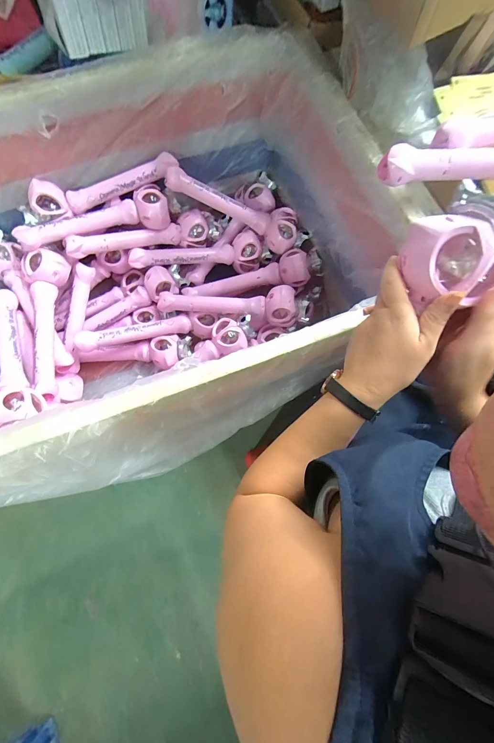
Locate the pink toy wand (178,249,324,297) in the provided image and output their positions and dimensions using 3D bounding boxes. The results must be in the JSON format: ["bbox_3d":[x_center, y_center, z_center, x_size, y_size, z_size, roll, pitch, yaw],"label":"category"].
[{"bbox_3d":[0.011,-0.240,0.780,0.347,0.072,0.079,-10,73,13],"label":"pink toy wand"}]

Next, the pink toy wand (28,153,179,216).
[{"bbox_3d":[-0.311,-0.417,0.678,0.318,0.050,0.053,-20,74,-7],"label":"pink toy wand"}]

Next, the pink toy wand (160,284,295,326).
[{"bbox_3d":[-0.045,-0.172,0.731,0.332,0.079,0.072,7,73,1],"label":"pink toy wand"}]

